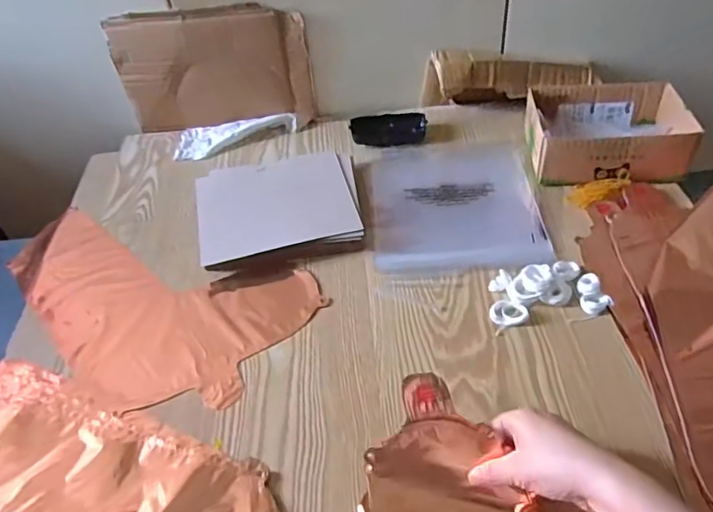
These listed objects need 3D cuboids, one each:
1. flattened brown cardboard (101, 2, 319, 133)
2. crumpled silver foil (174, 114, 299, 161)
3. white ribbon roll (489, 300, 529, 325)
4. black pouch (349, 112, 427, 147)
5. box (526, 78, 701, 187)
[{"bbox_3d":[-0.208,-0.271,0.789,0.277,0.171,0.026,-4,46,2],"label":"flattened brown cardboard"},{"bbox_3d":[-0.180,-0.183,0.805,0.179,0.022,0.082,-5,46,1],"label":"crumpled silver foil"},{"bbox_3d":[0.156,0.059,0.553,0.038,0.008,0.027,1,46,7],"label":"white ribbon roll"},{"bbox_3d":[0.048,-0.186,0.786,0.108,0.029,0.035,-10,46,-3],"label":"black pouch"},{"bbox_3d":[0.317,-0.157,0.693,0.176,0.067,0.139,-2,46,5],"label":"box"}]

